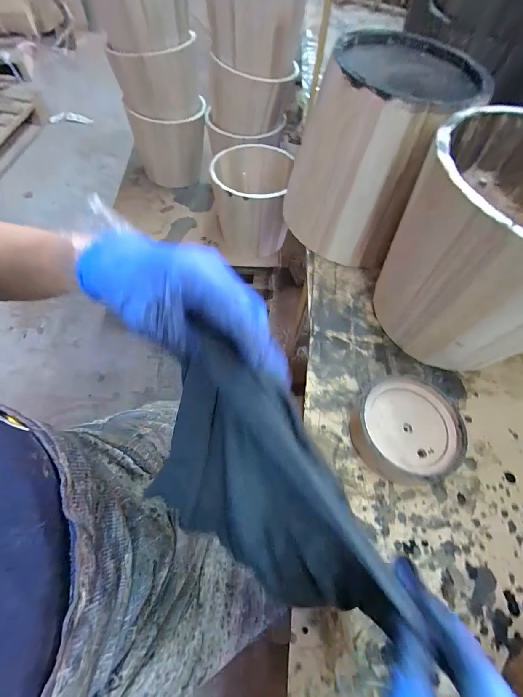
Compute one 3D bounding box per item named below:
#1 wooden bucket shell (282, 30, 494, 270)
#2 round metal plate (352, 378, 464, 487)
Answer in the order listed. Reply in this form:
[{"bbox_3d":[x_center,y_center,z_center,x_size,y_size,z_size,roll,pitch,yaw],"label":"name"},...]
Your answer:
[{"bbox_3d":[0.153,-0.246,0.423,0.171,0.198,0.177,41,65,18],"label":"wooden bucket shell"},{"bbox_3d":[0.151,0.085,0.337,0.106,0.033,0.100,2,60,-3],"label":"round metal plate"}]

